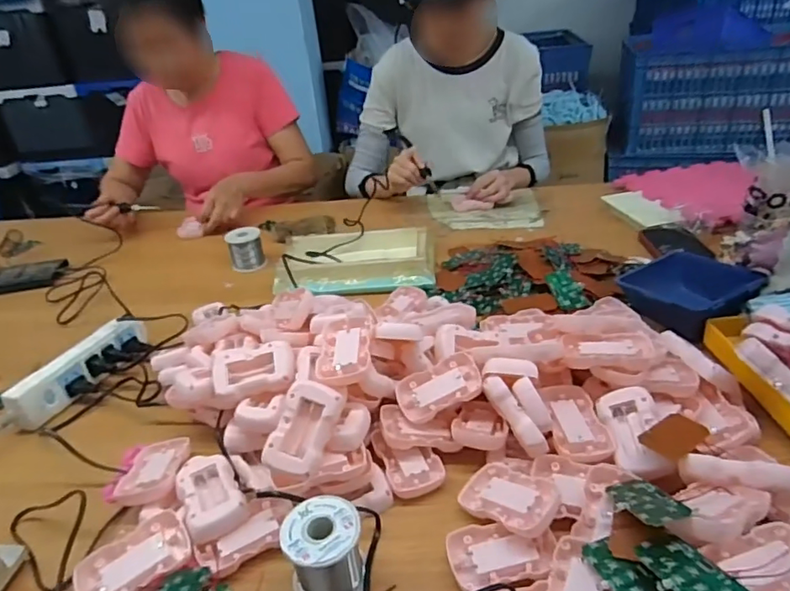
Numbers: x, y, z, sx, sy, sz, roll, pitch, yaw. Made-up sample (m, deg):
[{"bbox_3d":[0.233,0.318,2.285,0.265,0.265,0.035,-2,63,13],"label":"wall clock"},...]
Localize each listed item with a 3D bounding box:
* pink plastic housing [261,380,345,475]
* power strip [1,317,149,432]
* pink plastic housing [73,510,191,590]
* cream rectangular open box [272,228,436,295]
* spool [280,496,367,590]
[{"bbox_3d":[-0.086,0.123,0.501,0.050,0.014,0.085,22,73,4],"label":"pink plastic housing"},{"bbox_3d":[-0.412,0.094,0.704,0.033,0.051,0.191,12,35,26],"label":"power strip"},{"bbox_3d":[-0.224,0.227,0.457,0.088,0.014,0.054,-27,37,-31],"label":"pink plastic housing"},{"bbox_3d":[-0.065,-0.057,0.909,0.263,0.038,0.157,-5,31,2],"label":"cream rectangular open box"},{"bbox_3d":[-0.057,0.209,0.438,0.060,0.060,0.059,-9,31,-6],"label":"spool"}]

